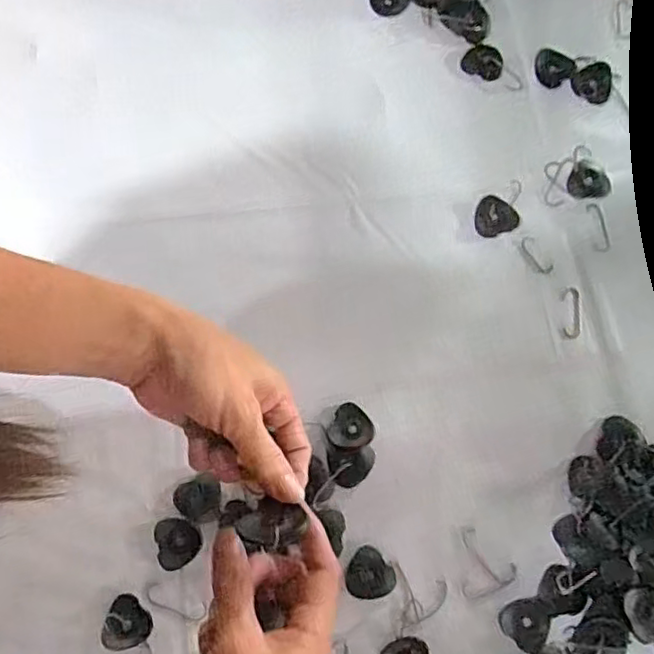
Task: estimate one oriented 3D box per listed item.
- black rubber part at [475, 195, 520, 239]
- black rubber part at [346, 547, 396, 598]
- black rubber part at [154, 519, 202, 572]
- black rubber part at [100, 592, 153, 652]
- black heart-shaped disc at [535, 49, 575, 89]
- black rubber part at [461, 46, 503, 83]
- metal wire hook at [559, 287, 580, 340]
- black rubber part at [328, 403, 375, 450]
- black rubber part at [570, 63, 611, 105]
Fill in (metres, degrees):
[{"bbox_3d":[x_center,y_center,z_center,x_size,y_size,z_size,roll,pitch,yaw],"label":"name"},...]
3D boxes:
[{"bbox_3d":[0.139,-0.094,0.534,0.031,0.013,0.033,-19,77,-4],"label":"black rubber part"},{"bbox_3d":[0.032,0.179,0.469,0.035,0.008,0.034,0,76,1],"label":"black rubber part"},{"bbox_3d":[-0.109,0.159,0.471,0.033,0.004,0.034,-14,76,-3],"label":"black rubber part"},{"bbox_3d":[-0.144,0.214,0.459,0.034,0.010,0.034,0,76,1],"label":"black rubber part"},{"bbox_3d":[0.200,-0.229,0.569,0.033,0.008,0.029,27,78,7],"label":"black heart-shaped disc"},{"bbox_3d":[0.141,-0.238,0.576,0.035,0.006,0.034,0,76,1],"label":"black rubber part"},{"bbox_3d":[0.197,-0.012,0.517,0.015,0.004,0.043,3,76,2],"label":"metal wire hook"},{"bbox_3d":[0.020,0.077,0.492,0.032,0.013,0.035,0,76,1],"label":"black rubber part"},{"bbox_3d":[0.235,-0.216,0.565,0.034,0.011,0.033,0,76,1],"label":"black rubber part"}]

